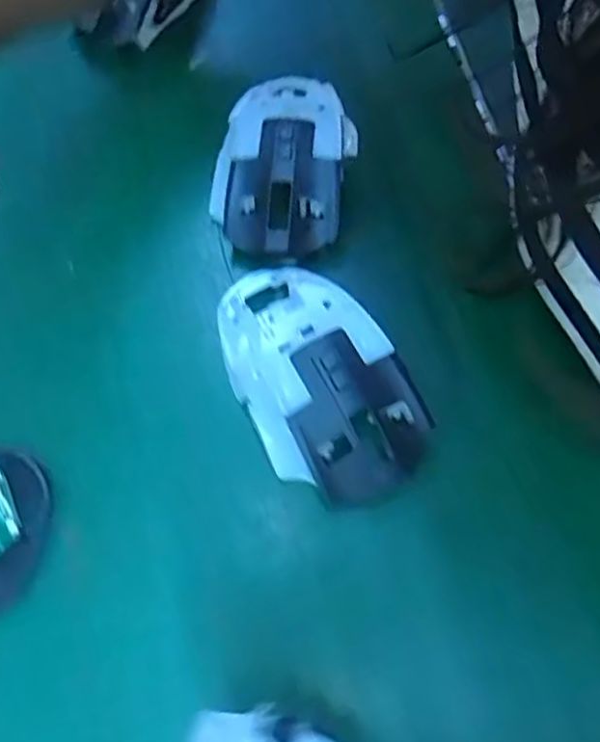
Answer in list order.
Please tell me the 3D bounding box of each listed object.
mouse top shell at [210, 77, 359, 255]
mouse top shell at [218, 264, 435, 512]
[{"bbox_3d":[-0.005,-0.109,0.334,0.062,0.041,0.110,7,66,5],"label":"mouse top shell"},{"bbox_3d":[0.004,-0.001,0.286,0.064,0.037,0.118,-28,66,-11],"label":"mouse top shell"}]

